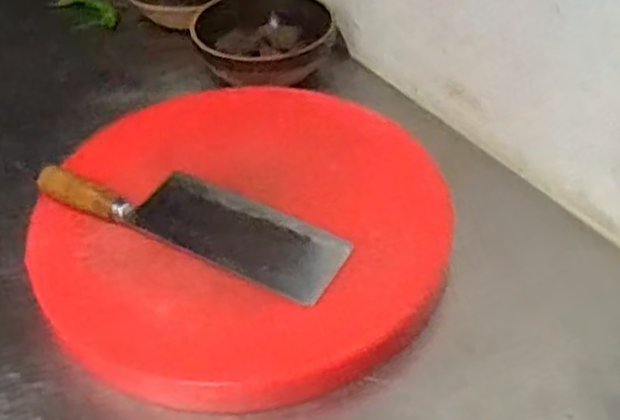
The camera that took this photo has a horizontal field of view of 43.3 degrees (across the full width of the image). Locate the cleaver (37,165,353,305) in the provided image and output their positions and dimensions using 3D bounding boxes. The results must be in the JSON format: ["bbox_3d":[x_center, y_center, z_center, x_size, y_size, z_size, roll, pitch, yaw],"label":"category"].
[{"bbox_3d":[-0.114,0.006,0.742,0.303,0.039,0.085,16,44,18],"label":"cleaver"}]

